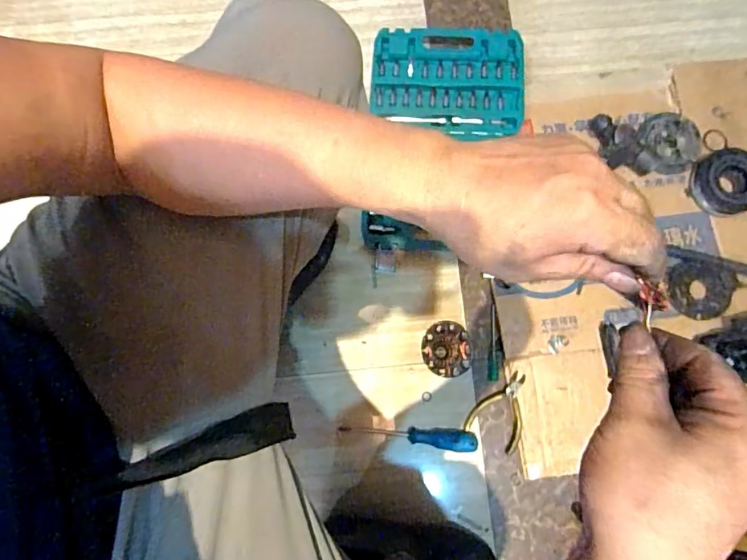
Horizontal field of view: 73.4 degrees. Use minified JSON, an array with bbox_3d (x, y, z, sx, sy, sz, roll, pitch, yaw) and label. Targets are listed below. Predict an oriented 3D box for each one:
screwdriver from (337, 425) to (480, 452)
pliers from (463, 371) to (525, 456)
[{"bbox_3d":[0.050,0.226,0.725,0.194,0.022,0.030,5,78,0],"label":"screwdriver"},{"bbox_3d":[0.194,0.192,0.744,0.079,0.026,0.109,31,79,6],"label":"pliers"}]

